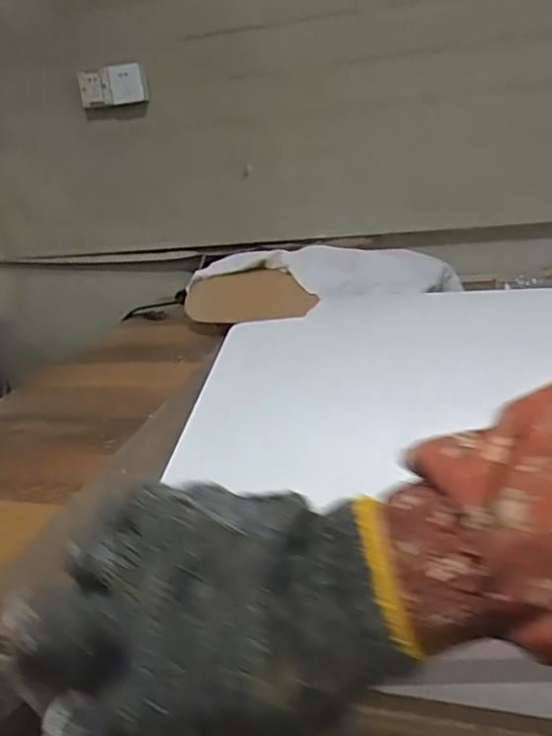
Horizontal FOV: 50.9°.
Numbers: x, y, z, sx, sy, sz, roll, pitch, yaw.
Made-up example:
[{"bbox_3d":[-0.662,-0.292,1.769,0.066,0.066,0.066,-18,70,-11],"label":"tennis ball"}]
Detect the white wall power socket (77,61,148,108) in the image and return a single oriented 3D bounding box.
[{"bbox_3d":[-0.425,-0.732,1.497,0.196,0.093,0.033,-1,22,14],"label":"white wall power socket"}]

